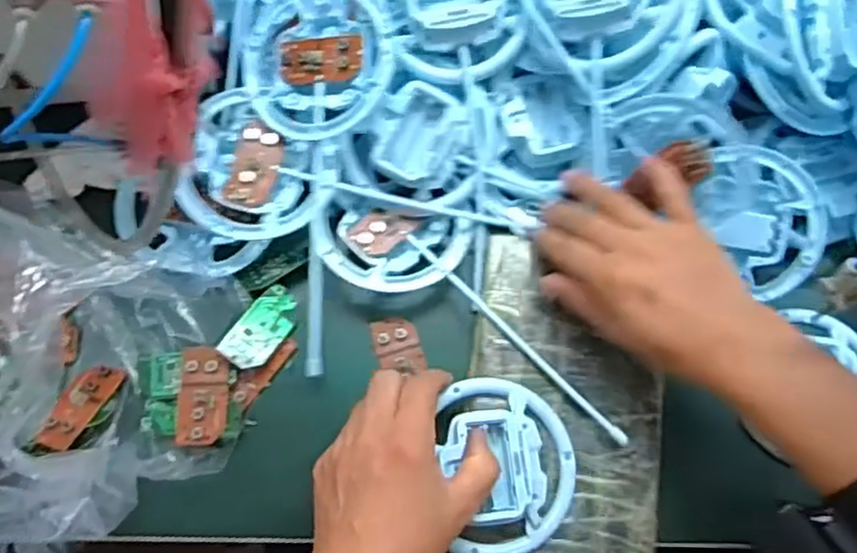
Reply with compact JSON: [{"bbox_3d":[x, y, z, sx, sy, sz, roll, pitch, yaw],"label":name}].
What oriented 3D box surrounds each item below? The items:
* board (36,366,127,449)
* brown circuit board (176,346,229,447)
[{"bbox_3d":[-0.216,0.079,0.432,0.026,0.004,0.059,22,48,4],"label":"board"},{"bbox_3d":[-0.143,0.076,0.440,0.028,0.008,0.060,0,74,-2],"label":"brown circuit board"}]

